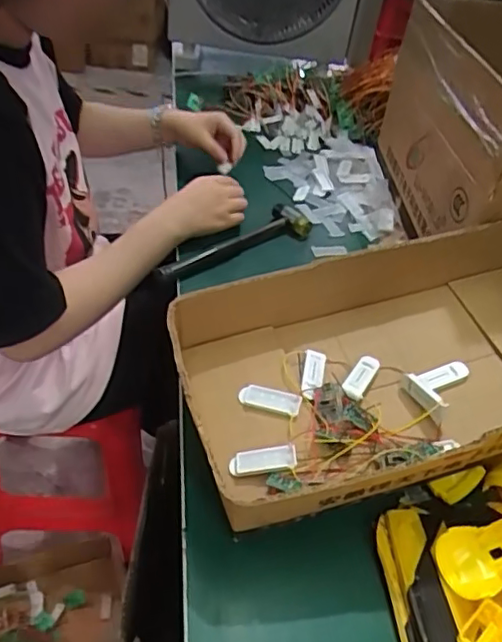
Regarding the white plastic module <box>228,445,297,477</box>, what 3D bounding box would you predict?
[{"bbox_3d":[0.010,0.119,0.500,0.057,0.008,0.022,-11,42,6],"label":"white plastic module"}]

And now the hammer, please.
[{"bbox_3d":[-0.019,-0.098,0.765,0.230,0.029,0.052,-28,51,-29],"label":"hammer"}]

